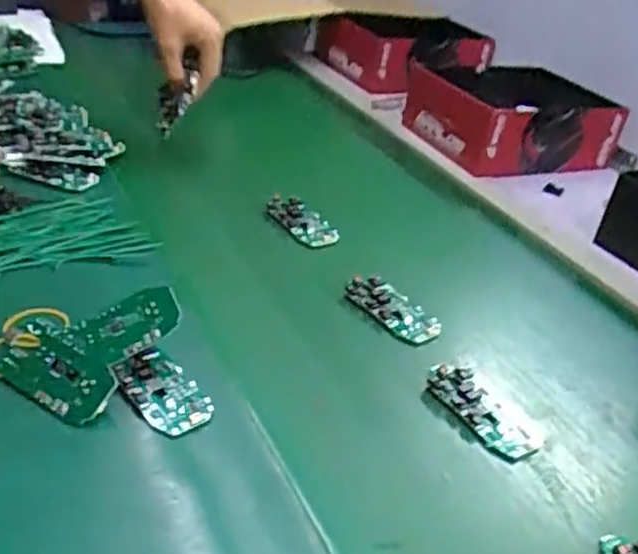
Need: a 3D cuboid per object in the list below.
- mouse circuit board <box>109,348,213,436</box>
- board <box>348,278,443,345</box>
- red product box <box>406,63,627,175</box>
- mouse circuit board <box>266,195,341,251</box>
[{"bbox_3d":[-0.106,0.079,0.481,0.069,0.011,0.044,38,43,22],"label":"mouse circuit board"},{"bbox_3d":[0.067,0.028,0.614,0.043,0.018,0.088,-24,44,-40],"label":"board"},{"bbox_3d":[0.270,-0.228,0.974,0.243,0.102,0.192,-9,36,-24],"label":"red product box"},{"bbox_3d":[-0.014,-0.058,0.730,0.043,0.024,0.083,-21,42,-37],"label":"mouse circuit board"}]

